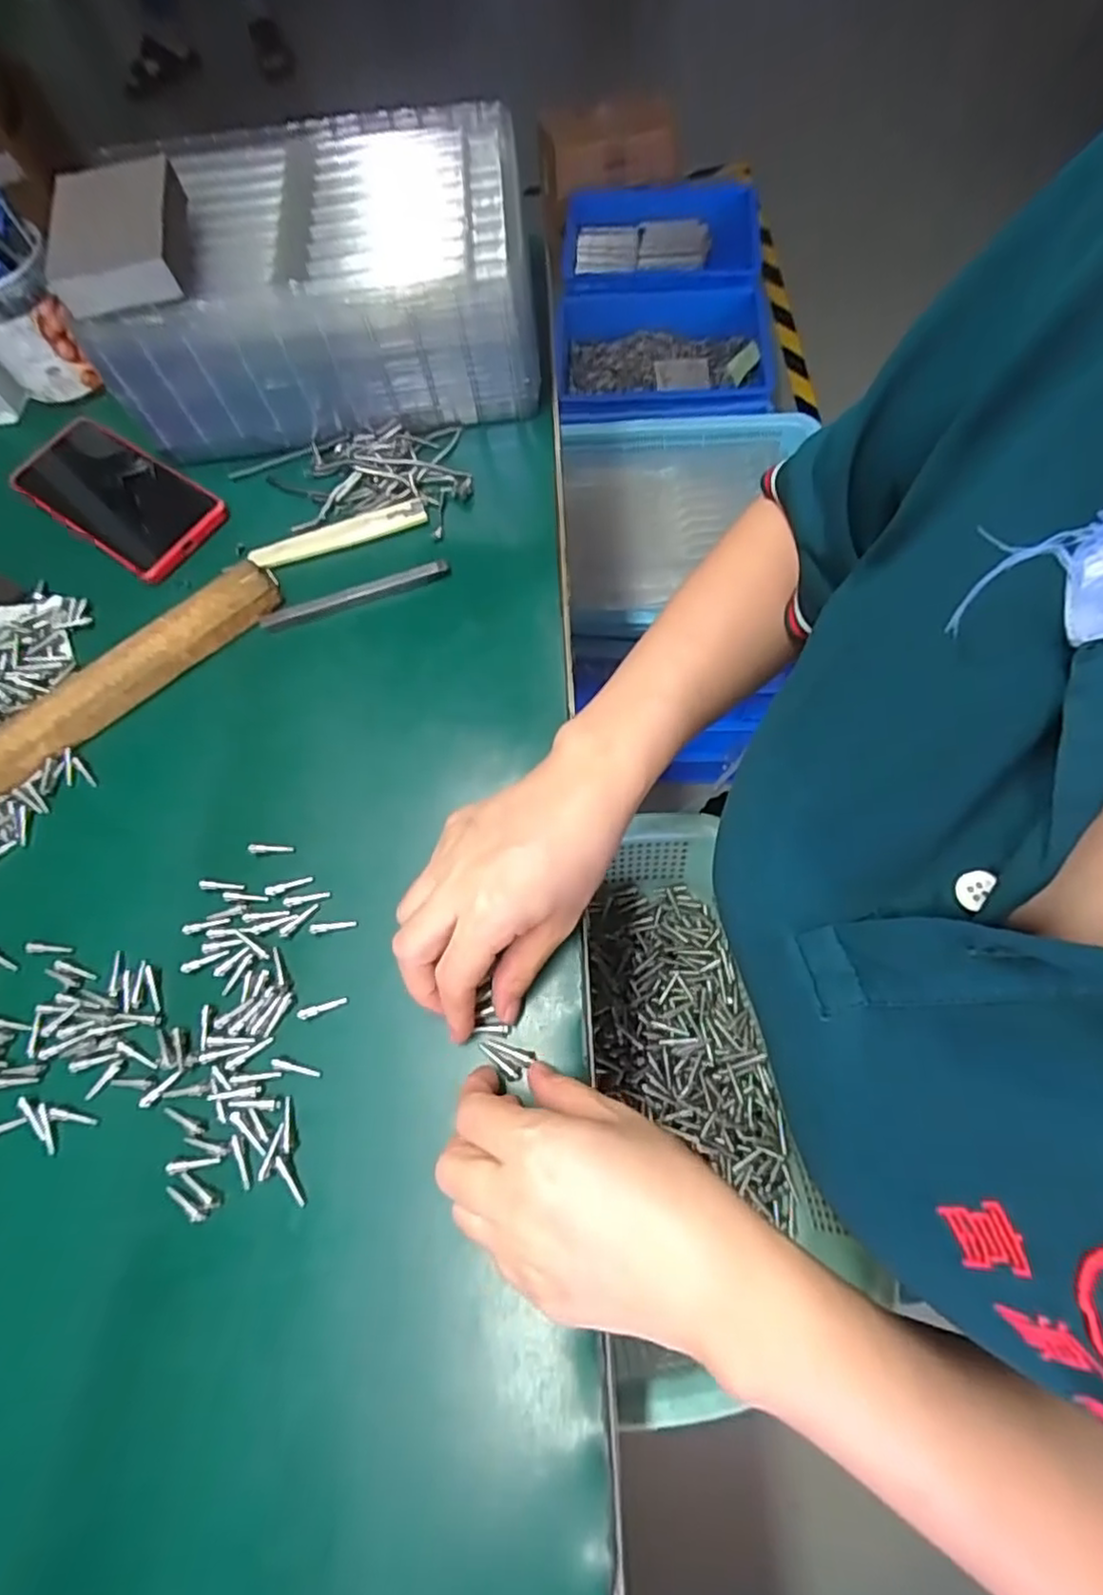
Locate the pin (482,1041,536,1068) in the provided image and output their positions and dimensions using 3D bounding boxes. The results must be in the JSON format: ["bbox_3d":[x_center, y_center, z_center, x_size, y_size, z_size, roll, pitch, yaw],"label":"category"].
[{"bbox_3d":[-0.021,0.123,0.329,0.026,0.004,0.007,15,70,16],"label":"pin"}]

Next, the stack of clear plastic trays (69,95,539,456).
[{"bbox_3d":[-0.154,-0.357,0.472,0.275,0.123,0.171,-4,69,1],"label":"stack of clear plastic trays"}]

